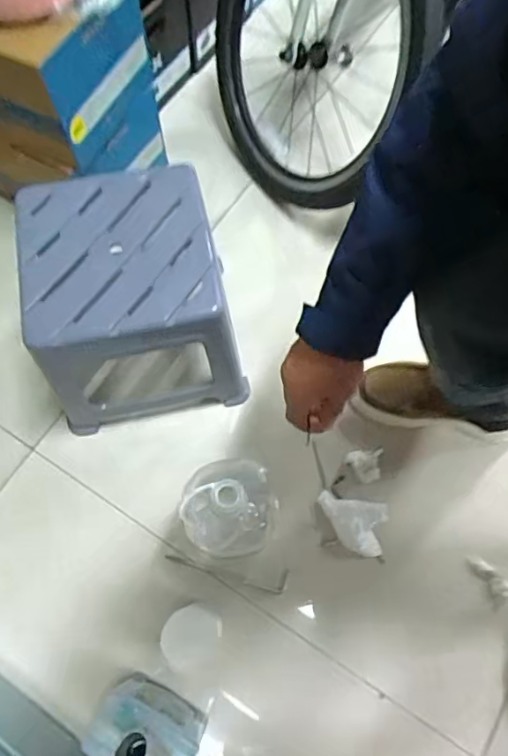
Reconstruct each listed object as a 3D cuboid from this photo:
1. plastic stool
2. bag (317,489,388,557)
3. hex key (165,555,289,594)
[{"bbox_3d":[-0.178,-0.101,0.794,0.272,0.269,0.254,-11,68,-6],"label":"plastic stool"},{"bbox_3d":[0.147,0.218,0.801,0.106,0.042,0.082,13,68,4],"label":"bag"},{"bbox_3d":[-0.041,0.282,0.778,0.180,0.011,0.033,10,67,3],"label":"hex key"}]

